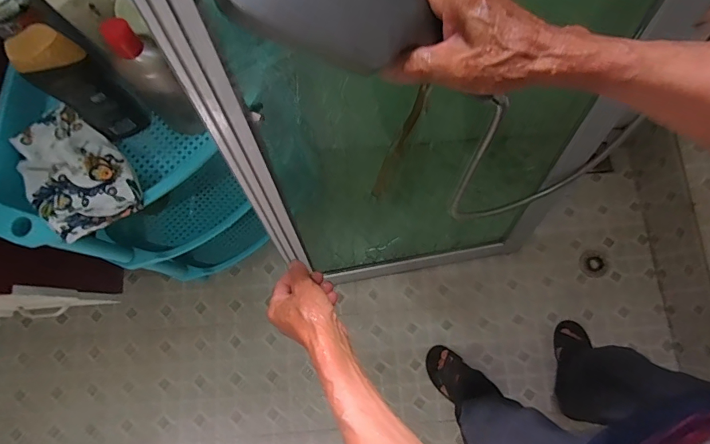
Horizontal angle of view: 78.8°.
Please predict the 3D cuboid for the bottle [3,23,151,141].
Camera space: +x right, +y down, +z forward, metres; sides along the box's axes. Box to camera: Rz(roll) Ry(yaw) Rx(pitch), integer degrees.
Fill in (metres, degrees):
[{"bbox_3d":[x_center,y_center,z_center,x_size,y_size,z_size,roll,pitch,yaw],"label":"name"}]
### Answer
[{"bbox_3d":[-0.359,-0.177,0.582,0.049,0.206,0.074,37,80,8],"label":"bottle"}]

